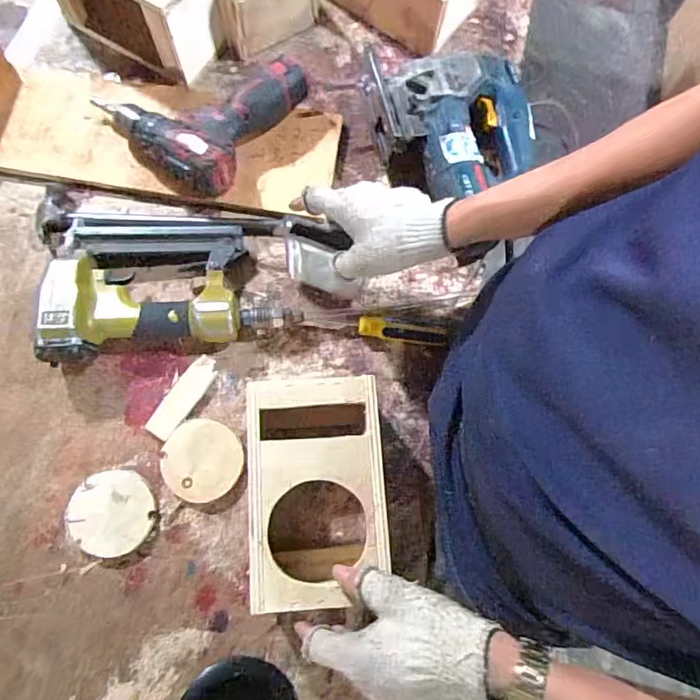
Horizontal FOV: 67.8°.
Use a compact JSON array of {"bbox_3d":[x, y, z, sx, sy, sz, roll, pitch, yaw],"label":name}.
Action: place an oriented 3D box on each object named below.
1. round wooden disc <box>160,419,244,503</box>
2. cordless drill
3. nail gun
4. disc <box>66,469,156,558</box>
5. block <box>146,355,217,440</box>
[{"bbox_3d":[-0.151,0.112,0.532,0.078,0.004,0.079,3,71,-8],"label":"round wooden disc"},{"bbox_3d":[-0.171,-0.293,0.605,0.190,0.054,0.195,37,76,7],"label":"cordless drill"},{"bbox_3d":[-0.196,-0.077,0.555,0.246,0.063,0.174,-3,75,-4],"label":"nail gun"},{"bbox_3d":[-0.235,0.160,0.513,0.078,0.012,0.079,1,75,-3],"label":"disc"},{"bbox_3d":[-0.174,0.049,0.550,0.029,0.009,0.094,33,76,6],"label":"block"}]

